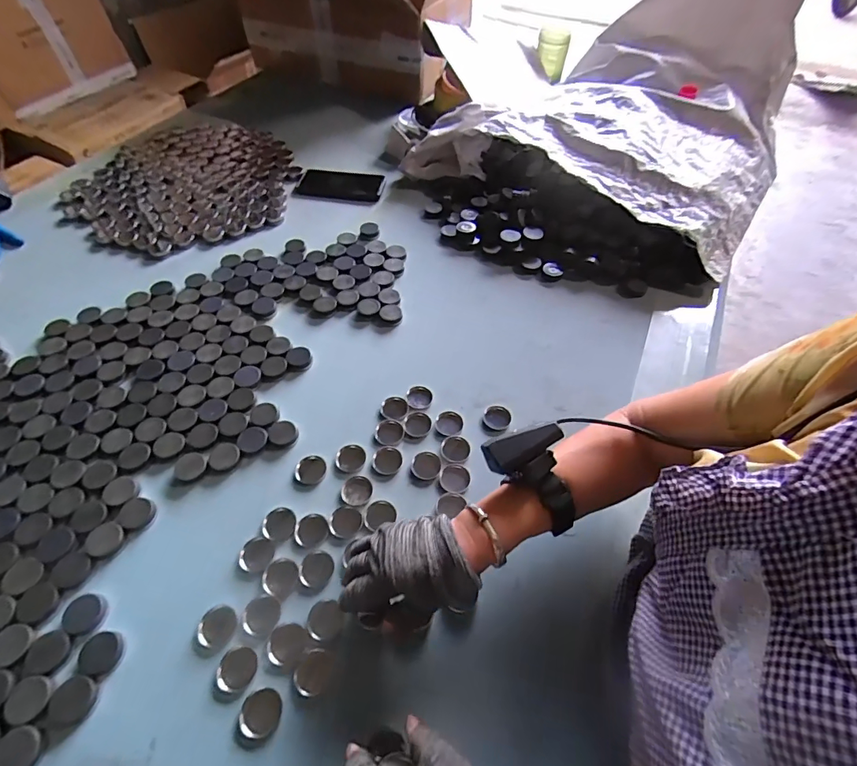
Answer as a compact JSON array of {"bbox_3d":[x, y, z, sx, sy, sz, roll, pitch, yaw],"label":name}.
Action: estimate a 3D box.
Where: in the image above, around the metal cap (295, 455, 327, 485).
[{"bbox_3d":[-0.133,0.097,0.504,0.032,0.007,0.034,1,53,-1],"label":"metal cap"}]

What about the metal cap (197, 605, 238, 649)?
[{"bbox_3d":[-0.195,0.224,0.412,0.032,0.006,0.034,1,53,-1],"label":"metal cap"}]

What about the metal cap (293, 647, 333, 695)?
[{"bbox_3d":[-0.100,0.252,0.389,0.030,0.004,0.034,26,57,17],"label":"metal cap"}]

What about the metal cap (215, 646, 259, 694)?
[{"bbox_3d":[-0.169,0.252,0.394,0.032,0.004,0.033,1,53,-1],"label":"metal cap"}]

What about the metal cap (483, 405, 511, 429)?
[{"bbox_3d":[0.085,0.042,0.554,0.033,0.004,0.036,1,53,-1],"label":"metal cap"}]

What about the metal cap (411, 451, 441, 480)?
[{"bbox_3d":[-0.002,0.093,0.509,0.032,0.007,0.033,1,53,-1],"label":"metal cap"}]

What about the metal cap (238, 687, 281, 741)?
[{"bbox_3d":[-0.141,0.277,0.375,0.032,0.006,0.032,1,53,-1],"label":"metal cap"}]

